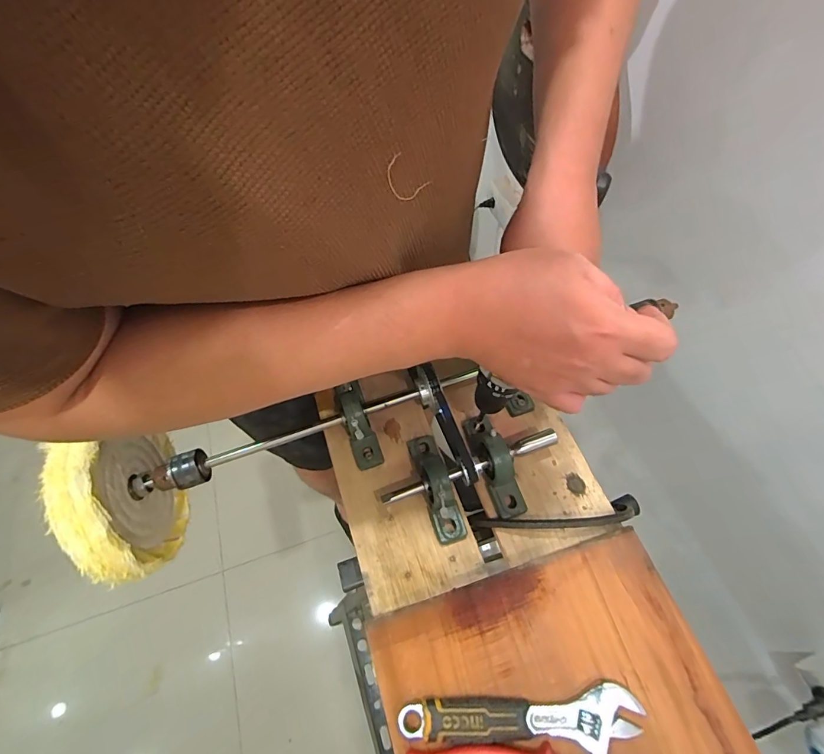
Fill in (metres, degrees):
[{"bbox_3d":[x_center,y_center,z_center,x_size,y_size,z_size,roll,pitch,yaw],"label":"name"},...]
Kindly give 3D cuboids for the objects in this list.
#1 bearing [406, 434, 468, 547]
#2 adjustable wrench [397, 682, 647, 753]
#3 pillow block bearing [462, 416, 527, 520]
[{"bbox_3d":[0.026,0.117,0.477,0.034,0.055,0.126,-17,60,-6],"label":"bearing"},{"bbox_3d":[0.091,0.290,0.358,0.198,0.015,0.042,-4,60,2],"label":"adjustable wrench"},{"bbox_3d":[0.092,0.093,0.482,0.033,0.051,0.122,-17,60,-6],"label":"pillow block bearing"}]

